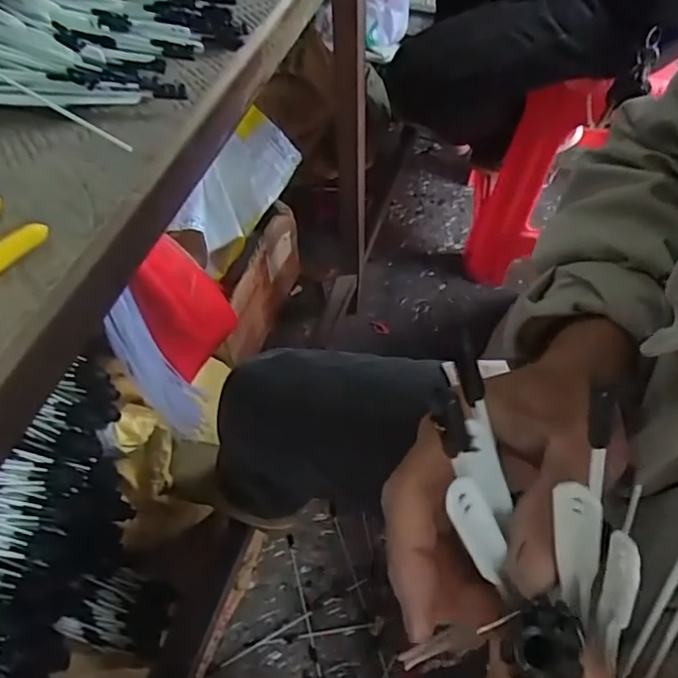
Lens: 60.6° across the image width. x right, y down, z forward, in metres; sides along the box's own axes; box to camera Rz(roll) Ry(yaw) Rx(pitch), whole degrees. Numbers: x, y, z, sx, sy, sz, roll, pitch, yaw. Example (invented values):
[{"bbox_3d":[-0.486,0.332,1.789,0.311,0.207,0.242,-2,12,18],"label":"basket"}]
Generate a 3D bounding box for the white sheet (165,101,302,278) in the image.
[{"bbox_3d":[-0.194,-0.262,1.077,0.133,0.140,0.301,24,59,17],"label":"white sheet"}]

